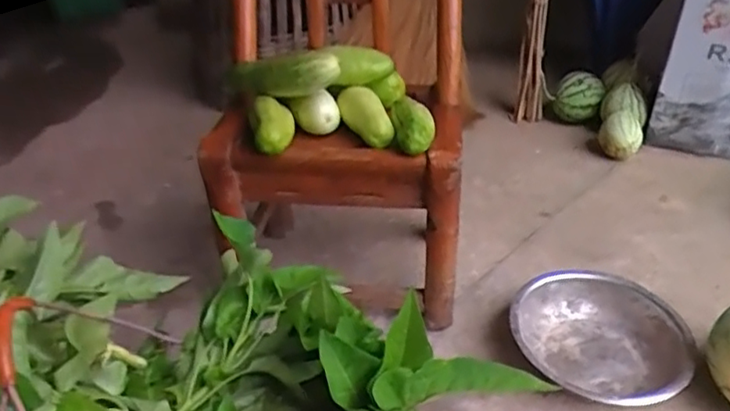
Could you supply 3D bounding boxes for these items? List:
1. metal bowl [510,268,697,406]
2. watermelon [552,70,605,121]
[{"bbox_3d":[0.368,0.218,0.986,0.256,0.094,0.238,-1,34,1],"label":"metal bowl"},{"bbox_3d":[0.606,-0.298,1.773,0.129,0.120,0.133,7,35,19],"label":"watermelon"}]

